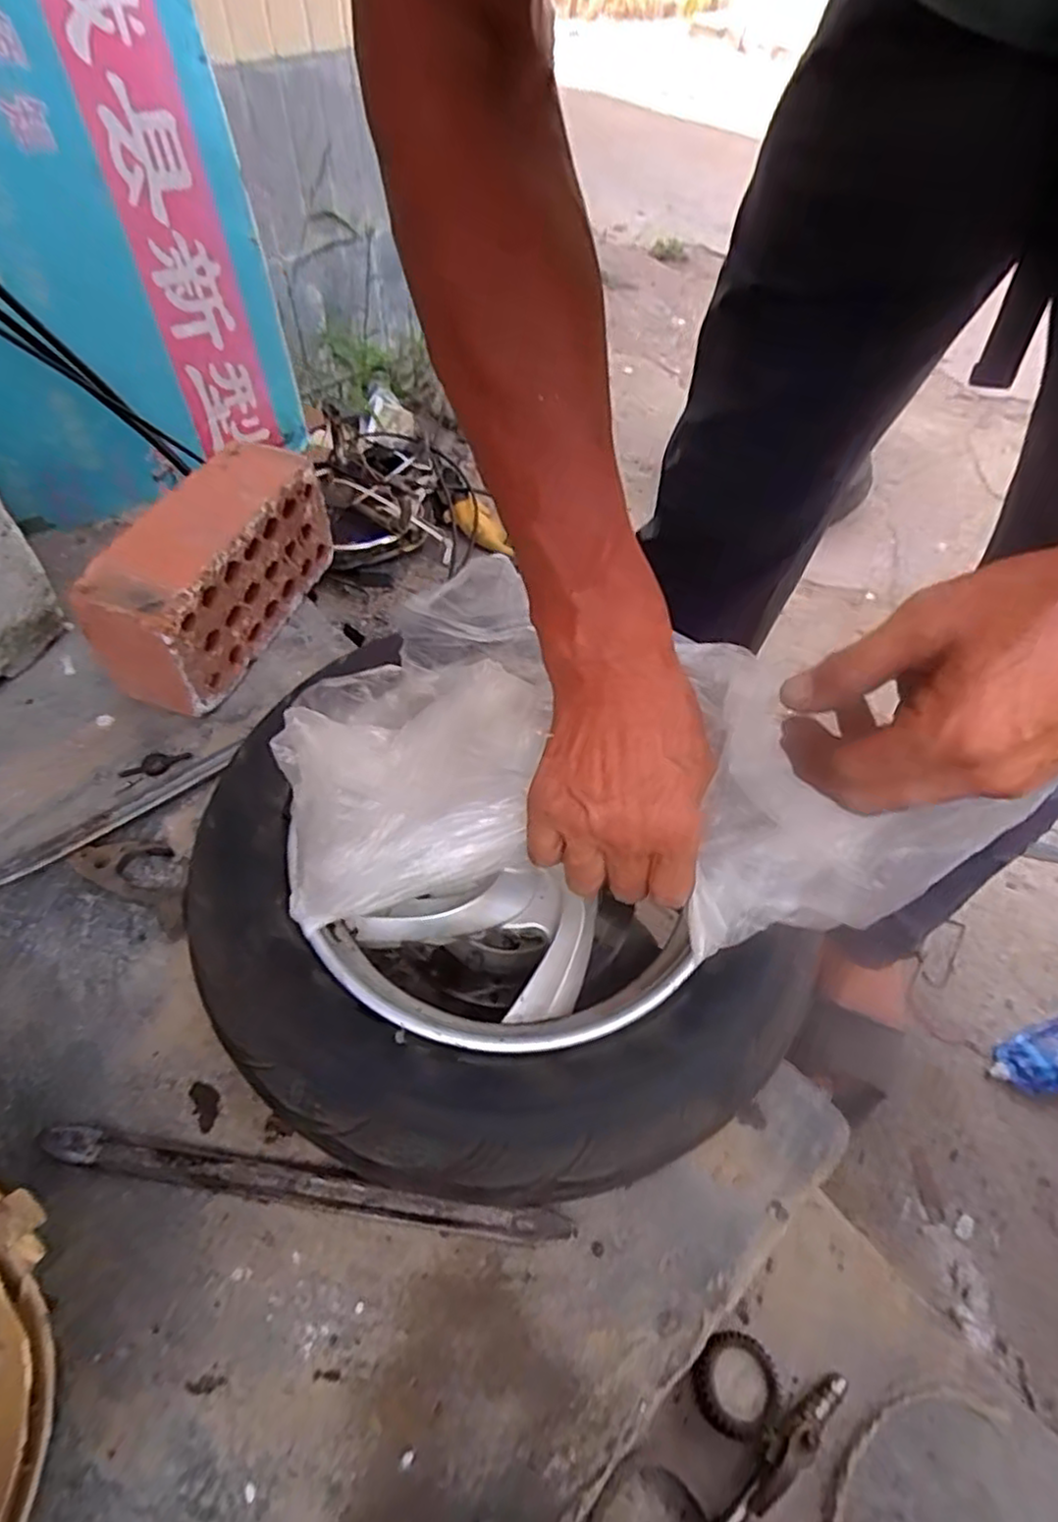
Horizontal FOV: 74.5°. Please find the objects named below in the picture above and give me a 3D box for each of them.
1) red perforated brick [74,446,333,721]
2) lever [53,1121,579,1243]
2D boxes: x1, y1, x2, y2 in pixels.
[{"bbox_3d":[-0.265,-0.160,0.598,0.084,0.116,0.225,15,54,9],"label":"red perforated brick"},{"bbox_3d":[-0.123,0.232,0.382,0.286,0.015,0.018,7,53,4],"label":"lever"}]

